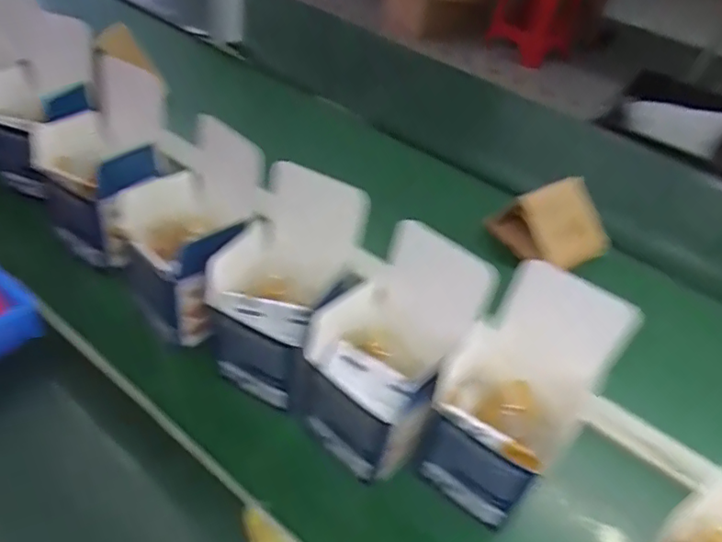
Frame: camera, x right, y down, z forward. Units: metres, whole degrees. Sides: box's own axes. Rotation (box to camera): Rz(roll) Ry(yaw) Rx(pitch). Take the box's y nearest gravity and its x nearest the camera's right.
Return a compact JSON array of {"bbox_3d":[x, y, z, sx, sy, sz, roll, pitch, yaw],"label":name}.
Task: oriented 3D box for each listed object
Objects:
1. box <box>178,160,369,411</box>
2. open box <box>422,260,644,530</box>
[{"bbox_3d":[-0.069,0.009,0.471,0.109,0.161,0.105,24,43,19],"label":"box"},{"bbox_3d":[0.113,0.093,0.413,0.097,0.168,0.094,29,45,23],"label":"open box"}]

